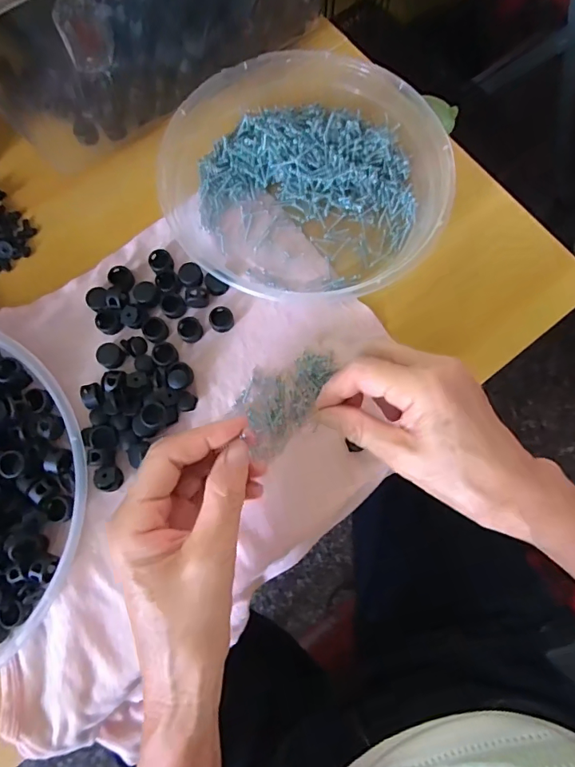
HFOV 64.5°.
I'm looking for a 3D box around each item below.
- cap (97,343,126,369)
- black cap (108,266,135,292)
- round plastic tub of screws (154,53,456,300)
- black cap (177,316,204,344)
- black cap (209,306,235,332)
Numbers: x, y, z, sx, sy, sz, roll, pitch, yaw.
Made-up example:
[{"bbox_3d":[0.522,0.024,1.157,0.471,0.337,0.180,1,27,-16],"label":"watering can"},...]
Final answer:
[{"bbox_3d":[-0.125,-0.020,0.323,0.020,0.005,0.018,38,79,9],"label":"cap"},{"bbox_3d":[-0.122,-0.077,0.335,0.016,0.008,0.019,-40,79,-10],"label":"black cap"},{"bbox_3d":[0.014,-0.155,0.340,0.198,0.041,0.177,9,76,2],"label":"round plastic tub of screws"},{"bbox_3d":[-0.070,-0.039,0.326,0.017,0.005,0.018,0,75,0],"label":"black cap"},{"bbox_3d":[-0.048,-0.047,0.329,0.017,0.009,0.020,-12,76,-3],"label":"black cap"}]

